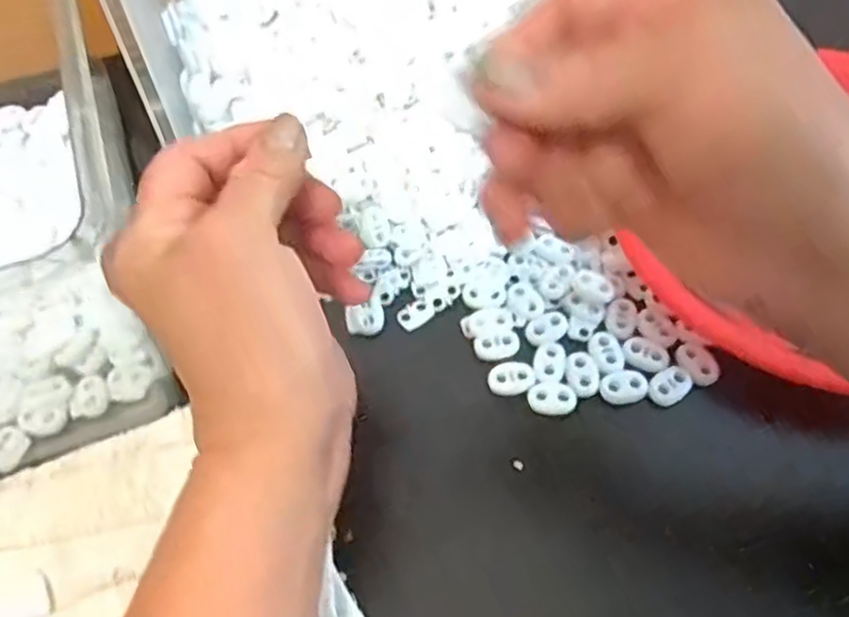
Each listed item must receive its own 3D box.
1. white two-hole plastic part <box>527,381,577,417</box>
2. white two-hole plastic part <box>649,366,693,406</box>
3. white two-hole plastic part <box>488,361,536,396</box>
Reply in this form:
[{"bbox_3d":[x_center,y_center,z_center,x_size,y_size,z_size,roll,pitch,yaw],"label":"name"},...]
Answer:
[{"bbox_3d":[0.060,0.043,0.334,0.022,0.005,0.016,-5,57,0],"label":"white two-hole plastic part"},{"bbox_3d":[0.117,0.036,0.333,0.023,0.004,0.016,-34,62,-18],"label":"white two-hole plastic part"},{"bbox_3d":[0.042,0.034,0.339,0.022,0.005,0.015,-4,57,1],"label":"white two-hole plastic part"}]

